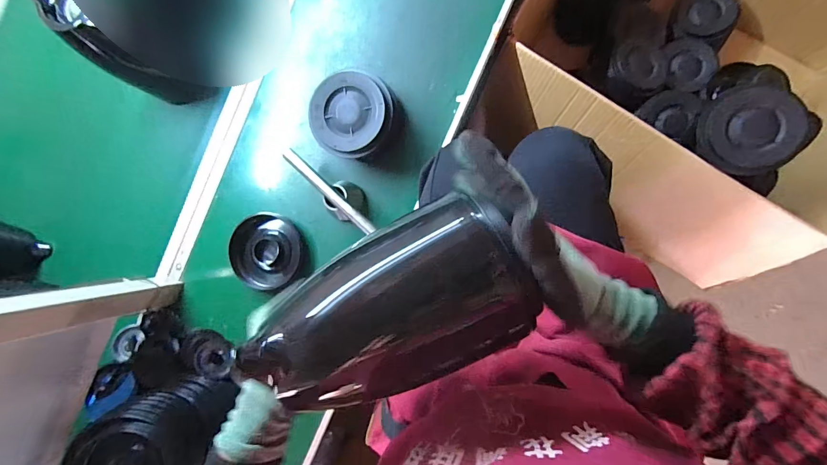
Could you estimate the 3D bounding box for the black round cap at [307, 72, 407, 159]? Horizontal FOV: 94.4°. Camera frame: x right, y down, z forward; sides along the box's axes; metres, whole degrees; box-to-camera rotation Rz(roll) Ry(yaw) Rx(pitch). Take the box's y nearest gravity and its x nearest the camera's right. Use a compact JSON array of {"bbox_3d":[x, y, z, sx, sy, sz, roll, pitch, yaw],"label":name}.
[{"bbox_3d":[-0.079,-0.166,0.573,0.123,0.094,0.118,11,91,9],"label":"black round cap"}]

